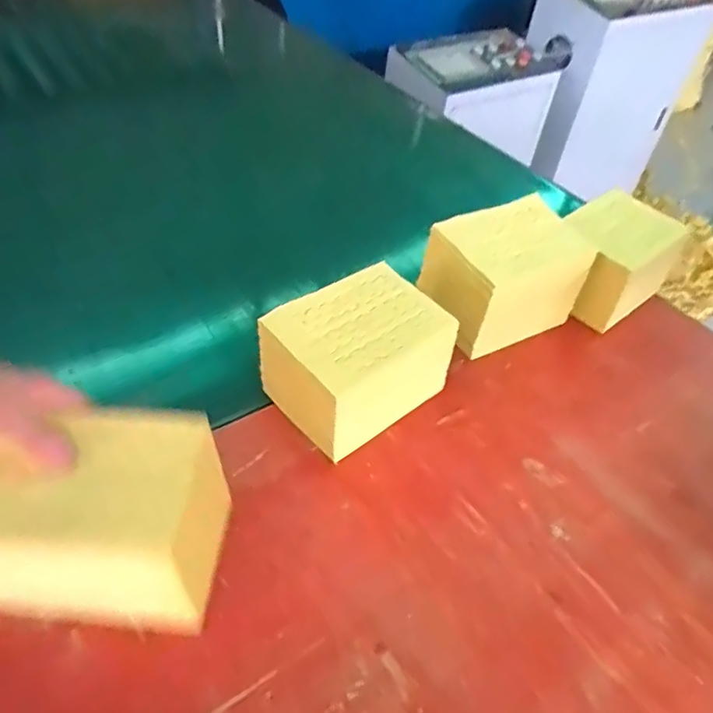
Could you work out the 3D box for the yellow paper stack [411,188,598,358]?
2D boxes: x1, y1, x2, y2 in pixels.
[{"bbox_3d":[0.172,-0.093,0.717,0.193,0.129,0.108,-17,49,-24],"label":"yellow paper stack"}]

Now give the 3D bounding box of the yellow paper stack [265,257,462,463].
[{"bbox_3d":[0.001,0.008,0.602,0.161,0.115,0.120,-29,55,-32],"label":"yellow paper stack"}]

